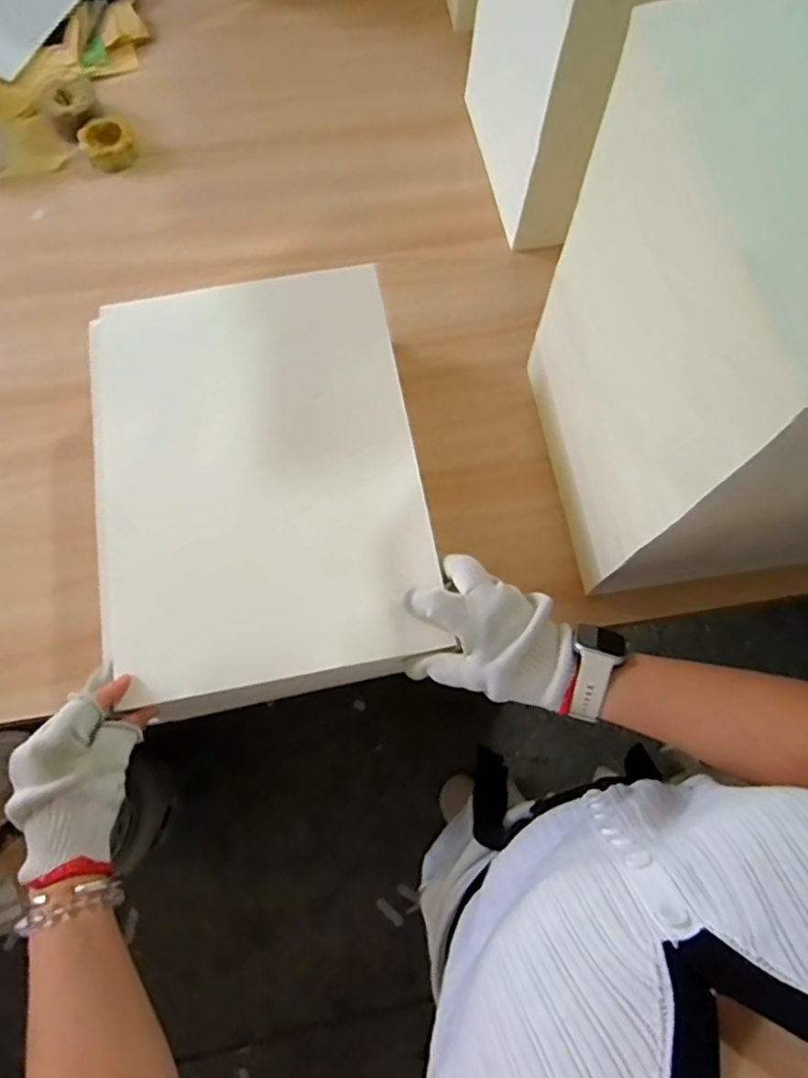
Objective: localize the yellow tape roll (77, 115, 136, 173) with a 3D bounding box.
[{"bbox_3d":[-0.373,-0.501,0.784,0.063,0.019,0.078,-28,75,-9],"label":"yellow tape roll"}]

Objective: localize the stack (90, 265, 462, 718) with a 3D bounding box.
[{"bbox_3d":[-0.121,-0.057,0.526,0.266,0.023,0.364,-10,73,-4],"label":"stack"}]

